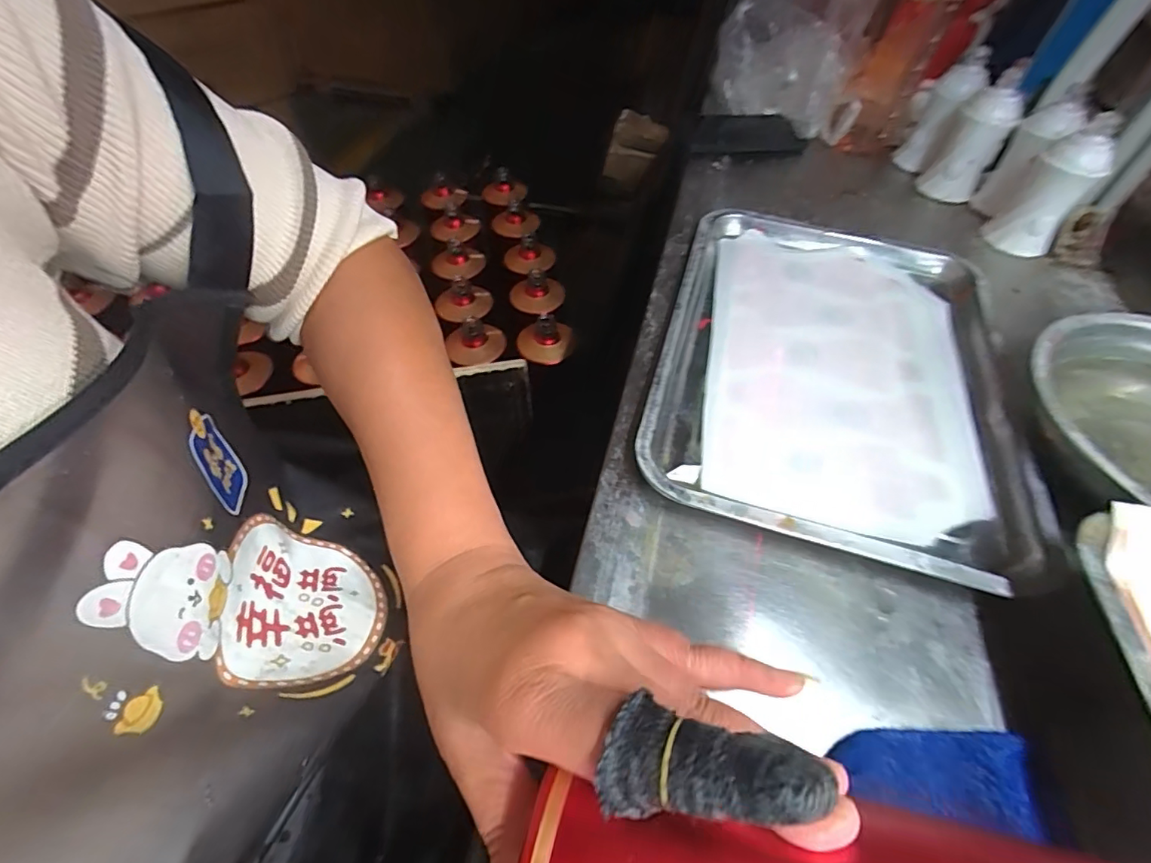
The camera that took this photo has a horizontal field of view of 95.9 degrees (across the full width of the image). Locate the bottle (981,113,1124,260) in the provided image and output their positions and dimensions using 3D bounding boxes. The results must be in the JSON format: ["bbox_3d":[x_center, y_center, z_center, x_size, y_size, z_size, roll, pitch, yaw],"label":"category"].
[{"bbox_3d":[0.461,-0.233,0.501,0.055,0.113,0.058,-37,65,-27],"label":"bottle"}]

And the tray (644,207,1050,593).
[{"bbox_3d":[0.199,-0.057,0.409,0.246,0.023,0.341,16,54,7],"label":"tray"}]

